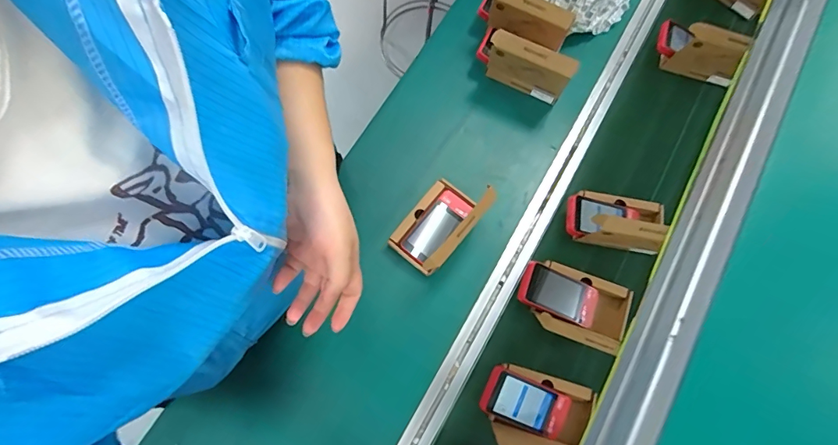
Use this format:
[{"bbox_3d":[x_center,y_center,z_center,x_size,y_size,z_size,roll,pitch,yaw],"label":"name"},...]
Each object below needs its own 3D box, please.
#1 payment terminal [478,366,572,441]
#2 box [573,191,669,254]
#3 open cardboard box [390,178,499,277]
[{"bbox_3d":[0.147,0.247,0.611,0.125,0.022,0.070,27,81,-9],"label":"payment terminal"},{"bbox_3d":[0.312,-0.008,0.667,0.133,0.117,0.089,14,71,3],"label":"box"},{"bbox_3d":[0.028,-0.002,0.648,0.093,0.121,0.134,38,74,11],"label":"open cardboard box"}]

